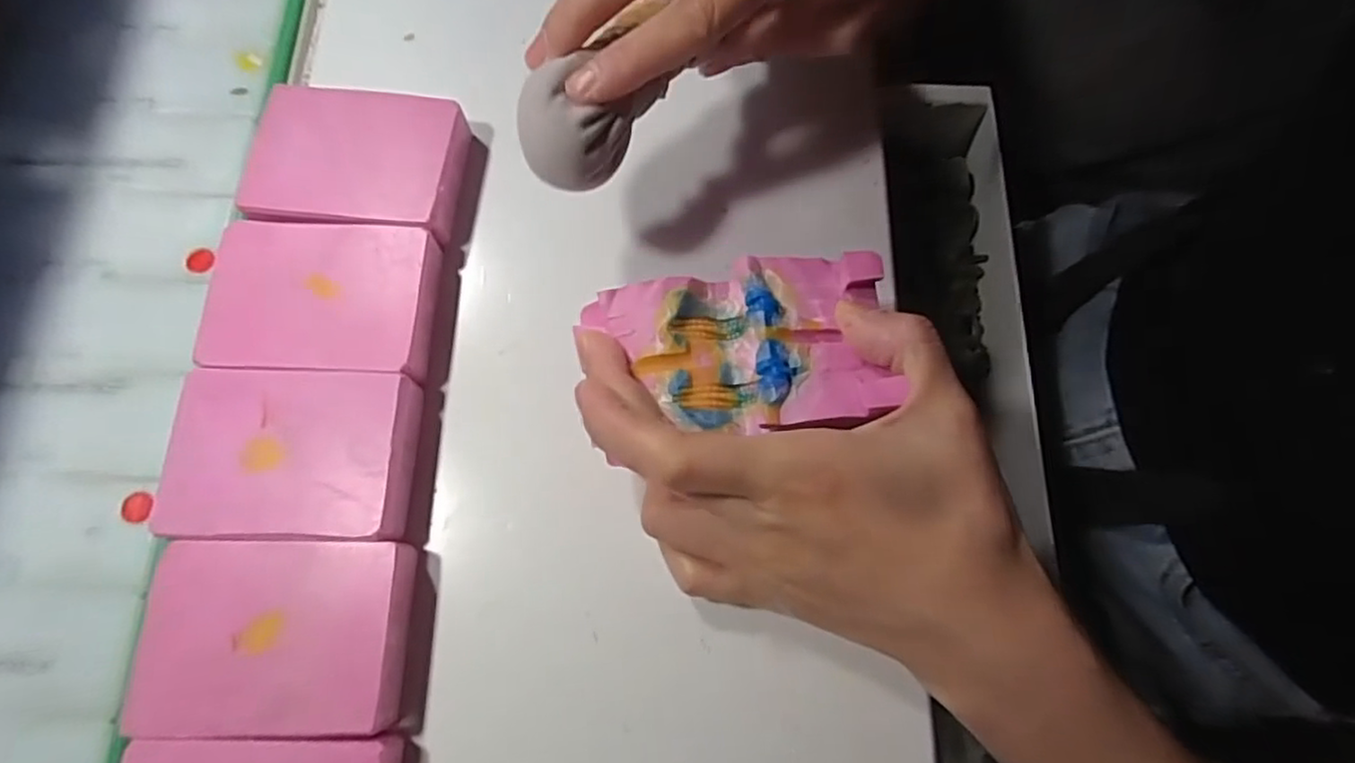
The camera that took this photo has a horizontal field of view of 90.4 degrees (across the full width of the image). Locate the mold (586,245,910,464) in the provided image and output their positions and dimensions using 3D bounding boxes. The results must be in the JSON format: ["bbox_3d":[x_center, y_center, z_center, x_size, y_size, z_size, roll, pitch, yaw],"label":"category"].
[{"bbox_3d":[0.022,-0.012,0.220,0.093,0.022,0.058,-5,73,-3],"label":"mold"}]

